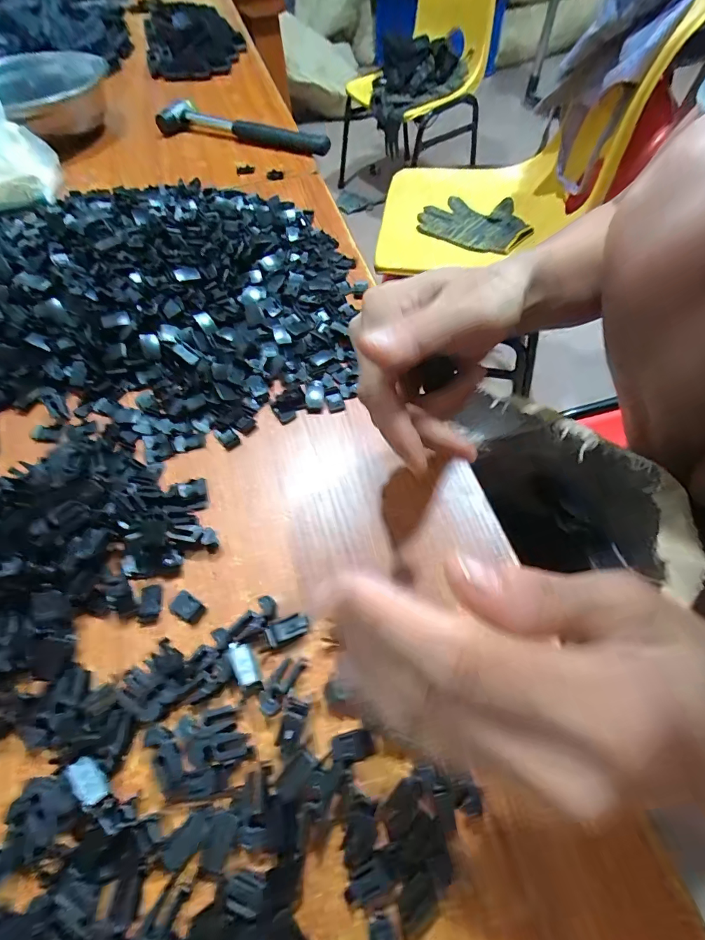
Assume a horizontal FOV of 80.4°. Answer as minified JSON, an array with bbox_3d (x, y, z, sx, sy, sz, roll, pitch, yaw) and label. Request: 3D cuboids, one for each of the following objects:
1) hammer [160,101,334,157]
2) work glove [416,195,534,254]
[{"bbox_3d":[-0.134,-0.424,0.517,0.232,0.024,0.041,19,62,14],"label":"hammer"},{"bbox_3d":[0.223,-0.445,0.751,0.190,0.025,0.137,27,64,18],"label":"work glove"}]

